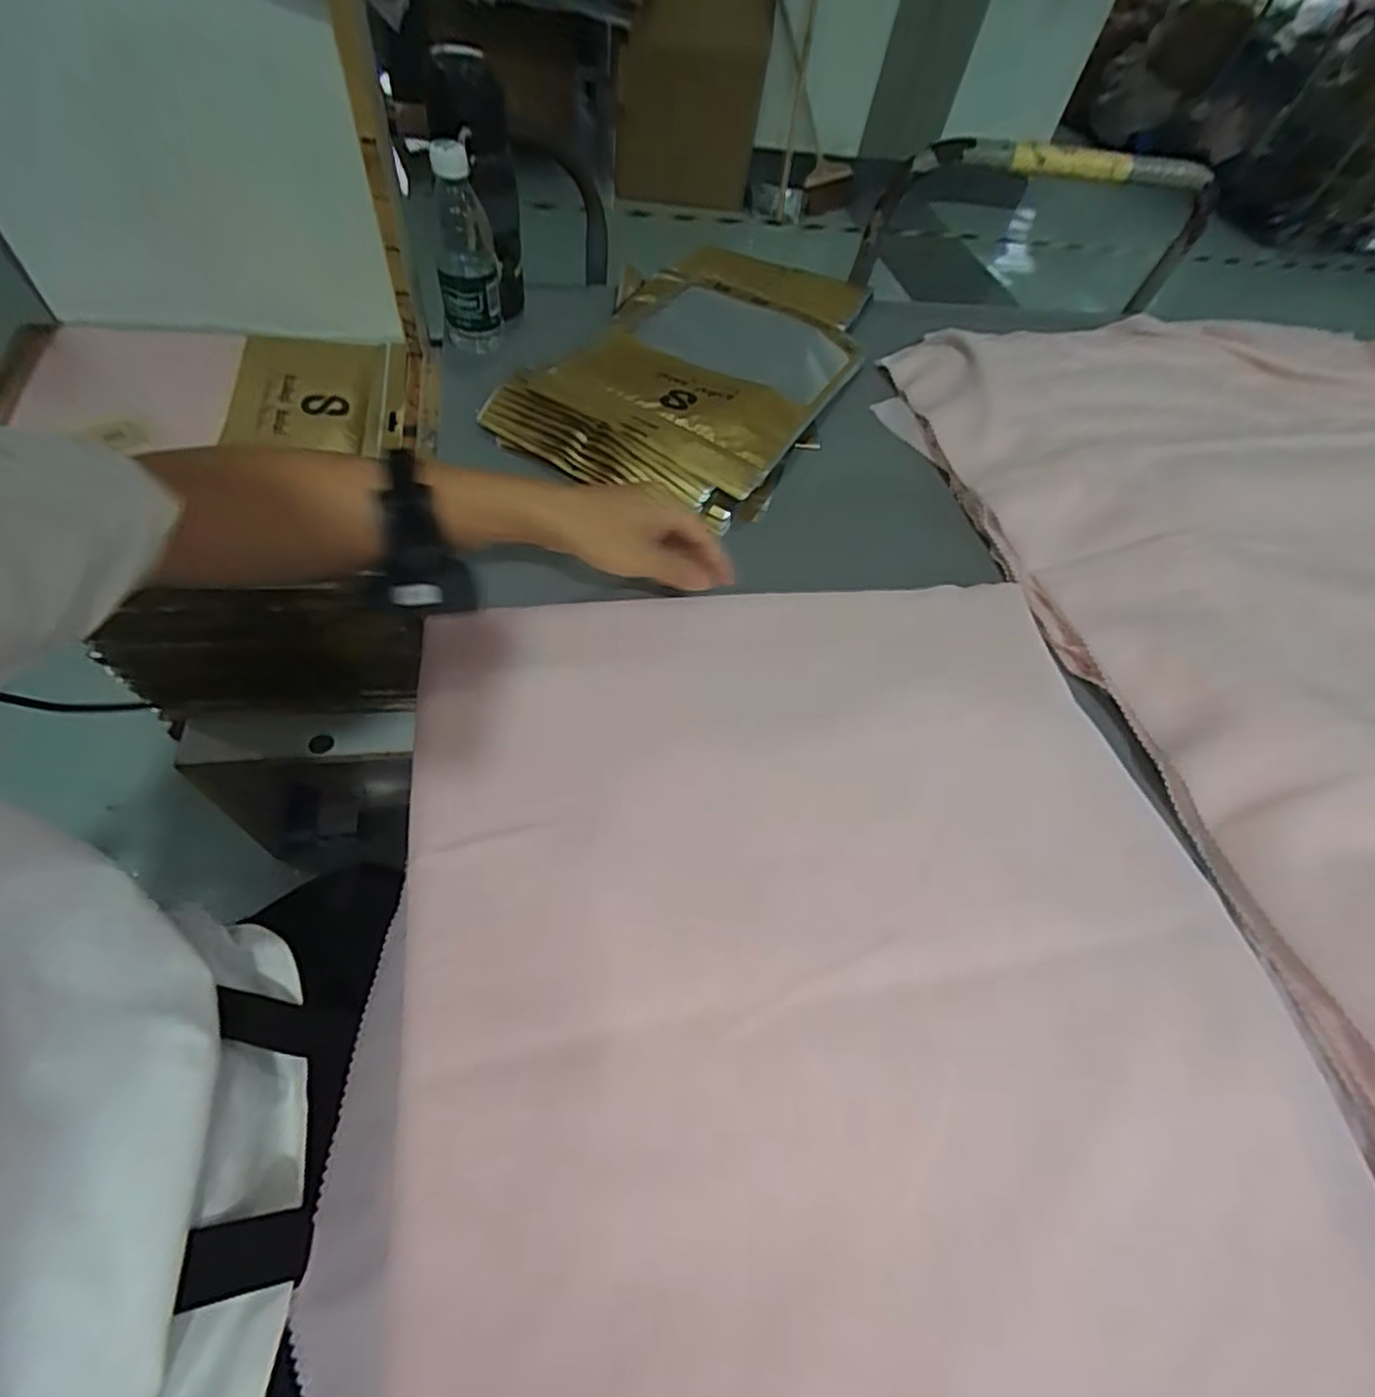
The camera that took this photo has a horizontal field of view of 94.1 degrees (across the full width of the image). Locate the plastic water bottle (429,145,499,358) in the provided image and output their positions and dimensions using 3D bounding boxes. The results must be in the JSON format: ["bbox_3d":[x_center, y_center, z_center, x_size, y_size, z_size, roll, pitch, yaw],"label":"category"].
[{"bbox_3d":[-0.223,-0.443,0.642,0.059,0.176,0.056,-8,59,-14],"label":"plastic water bottle"}]

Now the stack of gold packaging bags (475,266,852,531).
[{"bbox_3d":[0.005,-0.353,0.692,0.285,0.034,0.413,28,58,10],"label":"stack of gold packaging bags"}]

